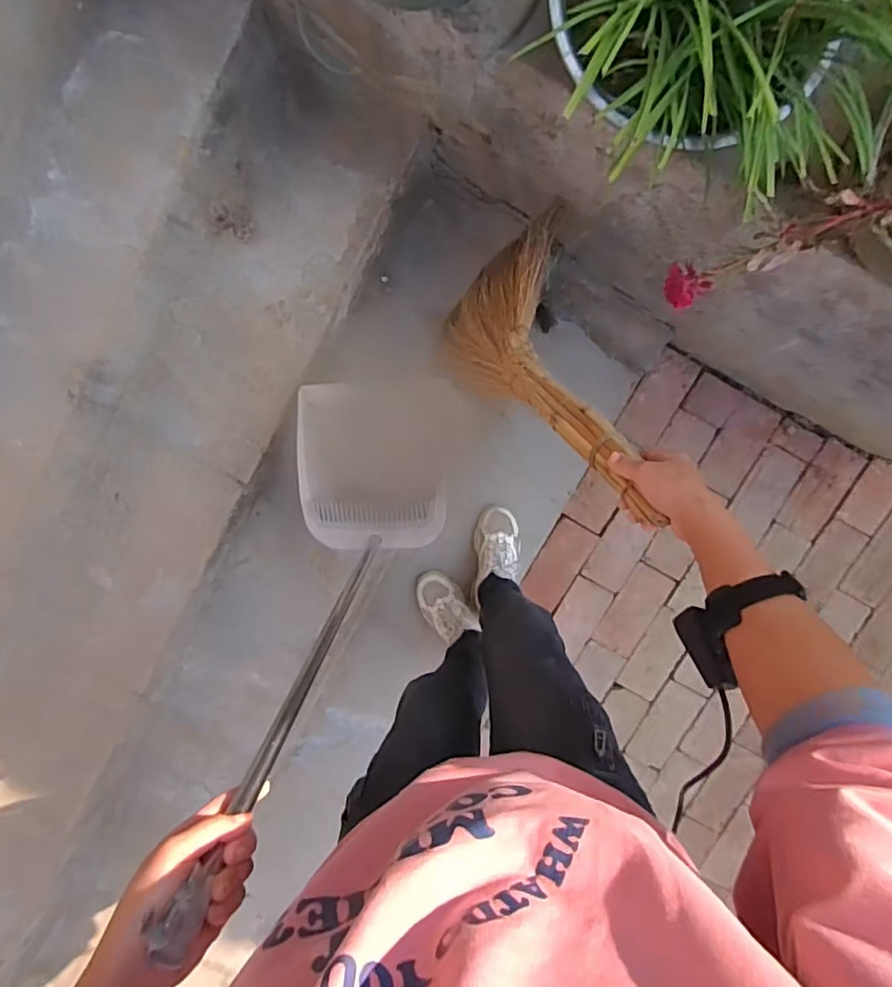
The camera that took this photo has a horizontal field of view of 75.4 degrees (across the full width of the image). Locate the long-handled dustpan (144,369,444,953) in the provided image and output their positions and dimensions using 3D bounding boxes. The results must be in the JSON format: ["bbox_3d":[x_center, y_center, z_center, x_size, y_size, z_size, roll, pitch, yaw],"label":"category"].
[{"bbox_3d":[-0.143,0.060,0.740,0.245,0.634,0.240,0,111,3],"label":"long-handled dustpan"}]

